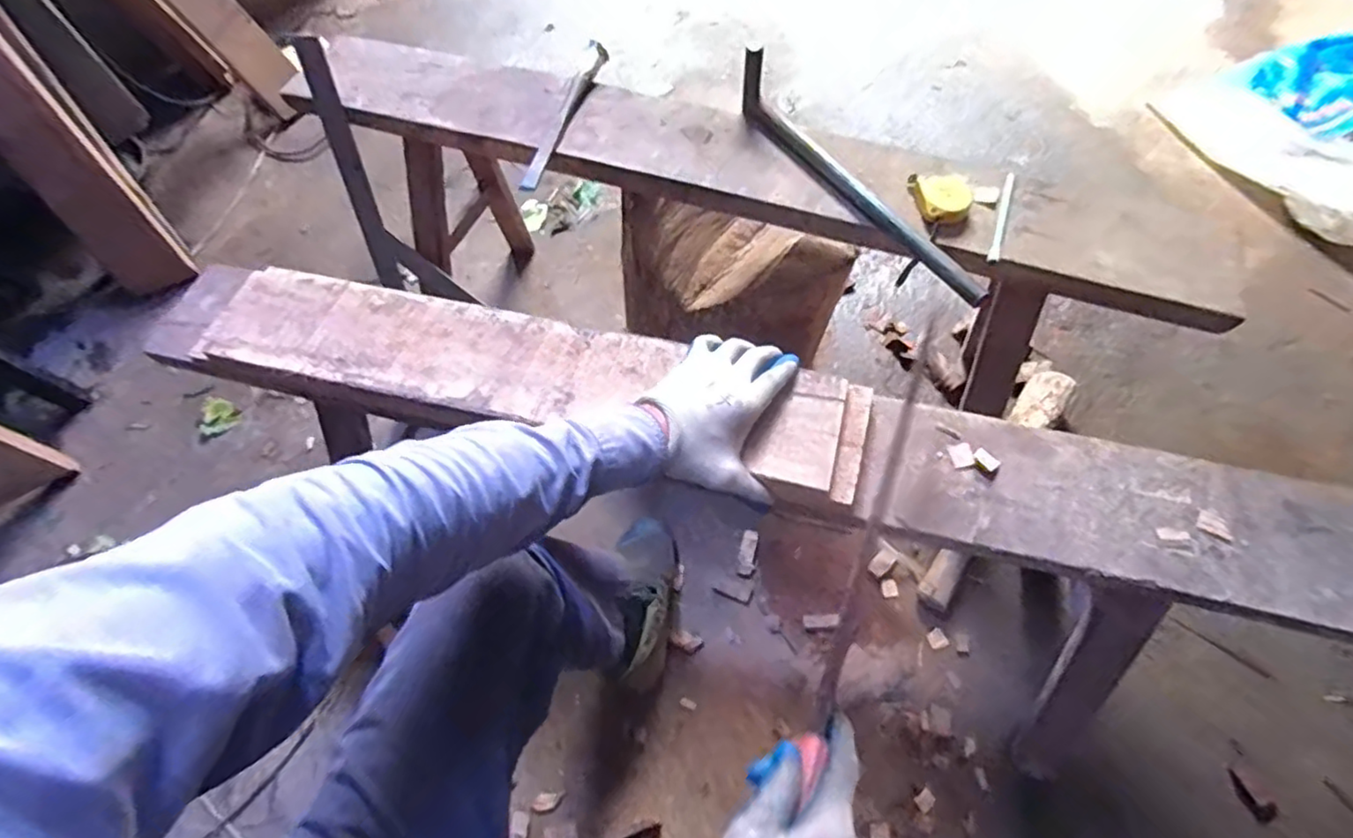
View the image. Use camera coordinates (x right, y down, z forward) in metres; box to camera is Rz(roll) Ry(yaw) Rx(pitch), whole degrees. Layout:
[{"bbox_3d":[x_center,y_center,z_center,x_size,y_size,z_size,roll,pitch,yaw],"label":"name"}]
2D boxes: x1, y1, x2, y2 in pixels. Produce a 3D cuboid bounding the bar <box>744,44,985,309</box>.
[{"bbox_3d":[0.192,-0.277,0.726,0.030,0.062,0.411,-29,63,-12],"label":"bar"}]

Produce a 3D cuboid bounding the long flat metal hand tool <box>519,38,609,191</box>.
[{"bbox_3d":[-0.142,-0.393,0.828,0.023,0.037,0.252,15,63,12],"label":"long flat metal hand tool"}]

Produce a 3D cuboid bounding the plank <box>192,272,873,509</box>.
[{"bbox_3d":[-0.158,-0.046,0.626,0.662,0.023,0.117,12,63,10],"label":"plank"}]

